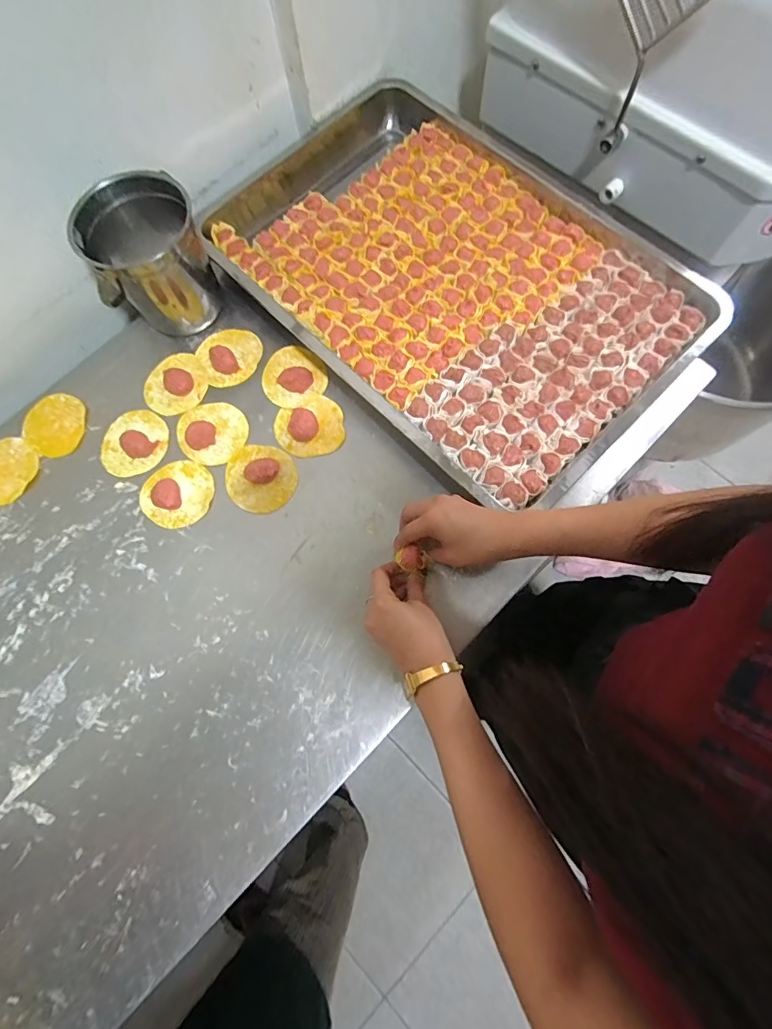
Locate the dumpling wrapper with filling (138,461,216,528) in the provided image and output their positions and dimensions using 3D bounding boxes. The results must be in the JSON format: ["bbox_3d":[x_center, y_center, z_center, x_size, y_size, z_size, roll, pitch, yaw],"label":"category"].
[{"bbox_3d":[-0.249,-0.028,0.542,0.083,0.020,0.083,0,73,1],"label":"dumpling wrapper with filling"}]

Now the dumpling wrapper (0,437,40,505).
[{"bbox_3d":[-0.473,-0.057,0.569,0.082,0.004,0.078,0,73,1],"label":"dumpling wrapper"}]

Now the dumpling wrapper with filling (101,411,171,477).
[{"bbox_3d":[-0.313,-0.090,0.567,0.080,0.013,0.084,0,73,1],"label":"dumpling wrapper with filling"}]

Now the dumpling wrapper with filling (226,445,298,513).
[{"bbox_3d":[-0.151,-0.046,0.544,0.087,0.017,0.080,26,76,9],"label":"dumpling wrapper with filling"}]

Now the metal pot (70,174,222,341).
[{"bbox_3d":[-0.285,-0.311,0.569,0.124,0.142,0.105,-24,74,-5],"label":"metal pot"}]

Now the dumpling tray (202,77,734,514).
[{"bbox_3d":[0.062,-0.316,0.602,0.398,0.056,0.622,-44,77,-11],"label":"dumpling tray"}]

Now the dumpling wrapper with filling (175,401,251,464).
[{"bbox_3d":[-0.216,-0.104,0.567,0.086,0.008,0.080,0,73,1],"label":"dumpling wrapper with filling"}]

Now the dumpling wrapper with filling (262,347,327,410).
[{"bbox_3d":[-0.120,-0.178,0.585,0.079,0.012,0.081,0,73,1],"label":"dumpling wrapper with filling"}]

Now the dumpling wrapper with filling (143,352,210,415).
[{"bbox_3d":[-0.275,-0.169,0.590,0.078,0.012,0.084,0,73,1],"label":"dumpling wrapper with filling"}]

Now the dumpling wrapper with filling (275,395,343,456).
[{"bbox_3d":[-0.095,-0.110,0.562,0.082,0.014,0.075,0,73,1],"label":"dumpling wrapper with filling"}]

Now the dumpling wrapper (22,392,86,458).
[{"bbox_3d":[-0.420,-0.116,0.584,0.086,0.004,0.076,38,78,12],"label":"dumpling wrapper"}]

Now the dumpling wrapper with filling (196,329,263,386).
[{"bbox_3d":[-0.202,-0.212,0.593,0.079,0.024,0.078,-26,74,-6],"label":"dumpling wrapper with filling"}]

